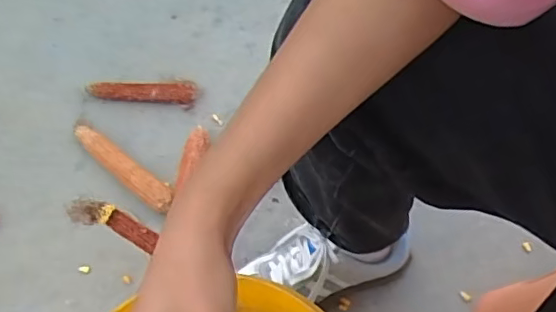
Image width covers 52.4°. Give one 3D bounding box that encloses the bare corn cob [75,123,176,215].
[{"bbox_3d":[-0.233,0.013,0.828,0.210,0.041,0.040,36,70,17],"label":"bare corn cob"}]

